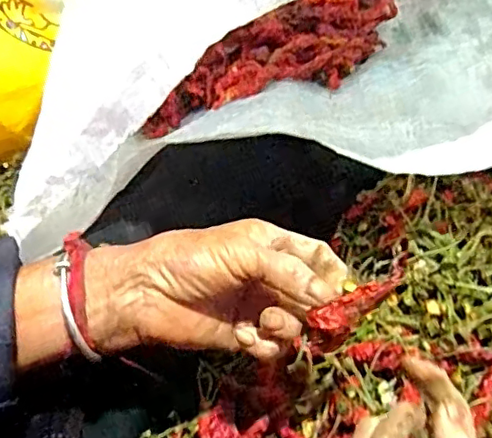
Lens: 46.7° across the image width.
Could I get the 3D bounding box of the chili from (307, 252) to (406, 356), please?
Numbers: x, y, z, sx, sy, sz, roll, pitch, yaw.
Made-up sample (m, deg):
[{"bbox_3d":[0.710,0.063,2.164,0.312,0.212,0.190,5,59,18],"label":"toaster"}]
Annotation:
[{"bbox_3d":[0.057,0.044,0.290,0.064,0.021,0.016,-39,64,2],"label":"chili"}]

